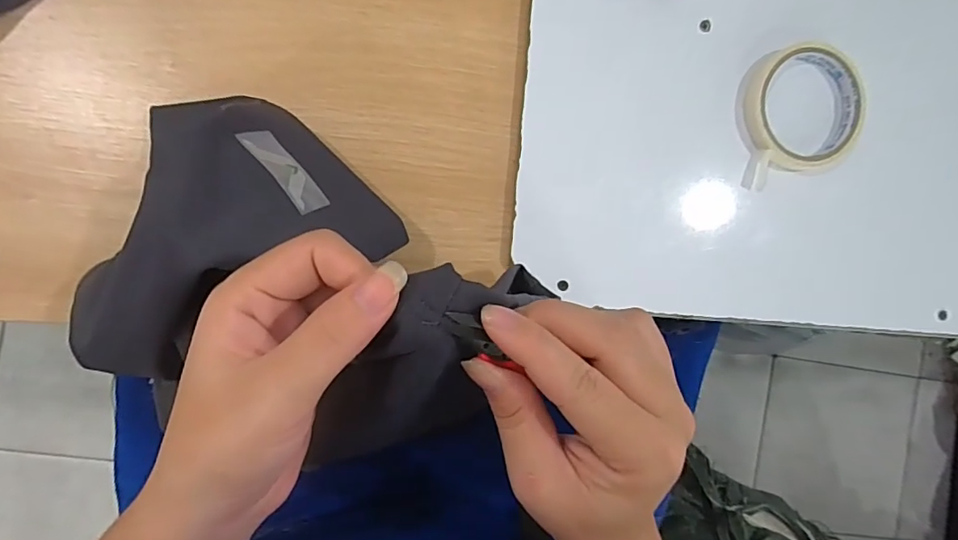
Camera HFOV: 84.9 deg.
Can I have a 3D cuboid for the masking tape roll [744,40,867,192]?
[{"bbox_3d":[0.243,-0.120,0.393,0.101,0.019,0.090,-20,94,-7],"label":"masking tape roll"}]

